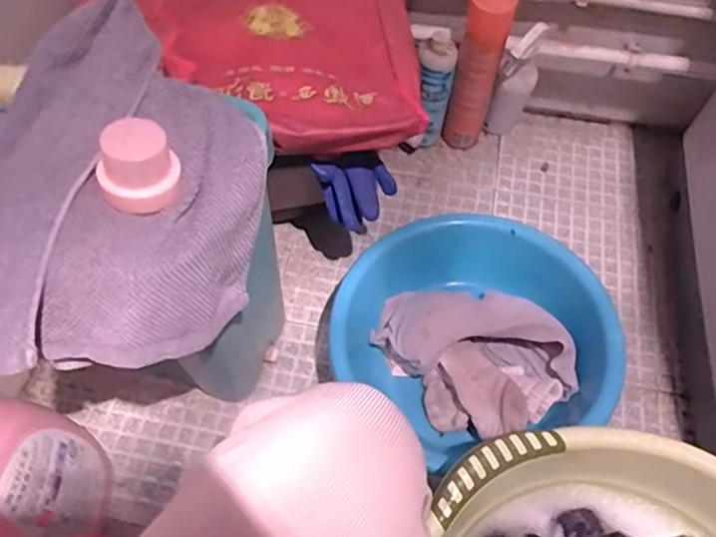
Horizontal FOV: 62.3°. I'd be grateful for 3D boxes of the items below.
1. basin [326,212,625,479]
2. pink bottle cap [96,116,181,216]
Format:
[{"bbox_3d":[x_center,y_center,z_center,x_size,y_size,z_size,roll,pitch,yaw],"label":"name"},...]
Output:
[{"bbox_3d":[0.138,0.087,0.767,0.333,0.128,0.288,-11,61,-8],"label":"basin"},{"bbox_3d":[-0.166,-0.074,0.446,0.057,0.057,0.052,1,60,-2],"label":"pink bottle cap"}]

